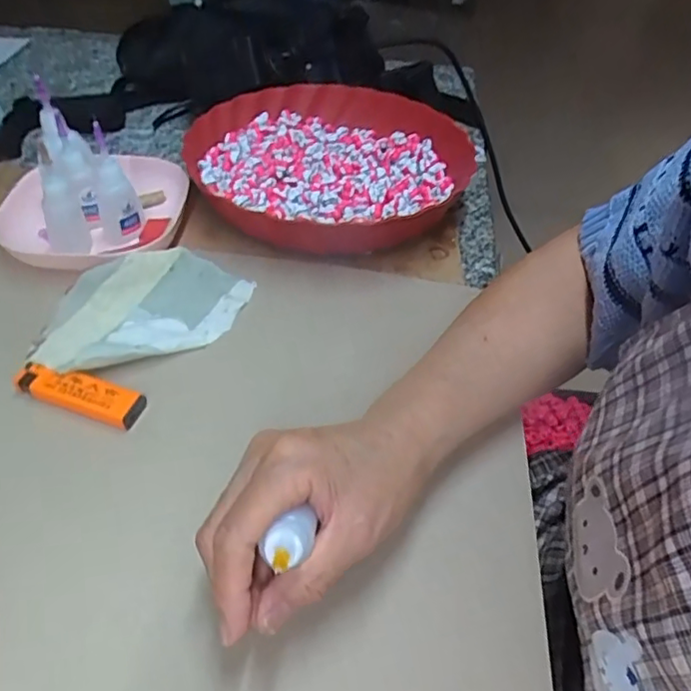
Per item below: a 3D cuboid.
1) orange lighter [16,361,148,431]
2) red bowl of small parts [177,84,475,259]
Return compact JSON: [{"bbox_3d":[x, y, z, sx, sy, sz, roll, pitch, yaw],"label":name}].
[{"bbox_3d":[-0.164,0.028,0.350,0.081,0.010,0.022,16,49,10],"label":"orange lighter"},{"bbox_3d":[-0.019,-0.168,0.506,0.233,0.048,0.250,2,48,-2],"label":"red bowl of small parts"}]

